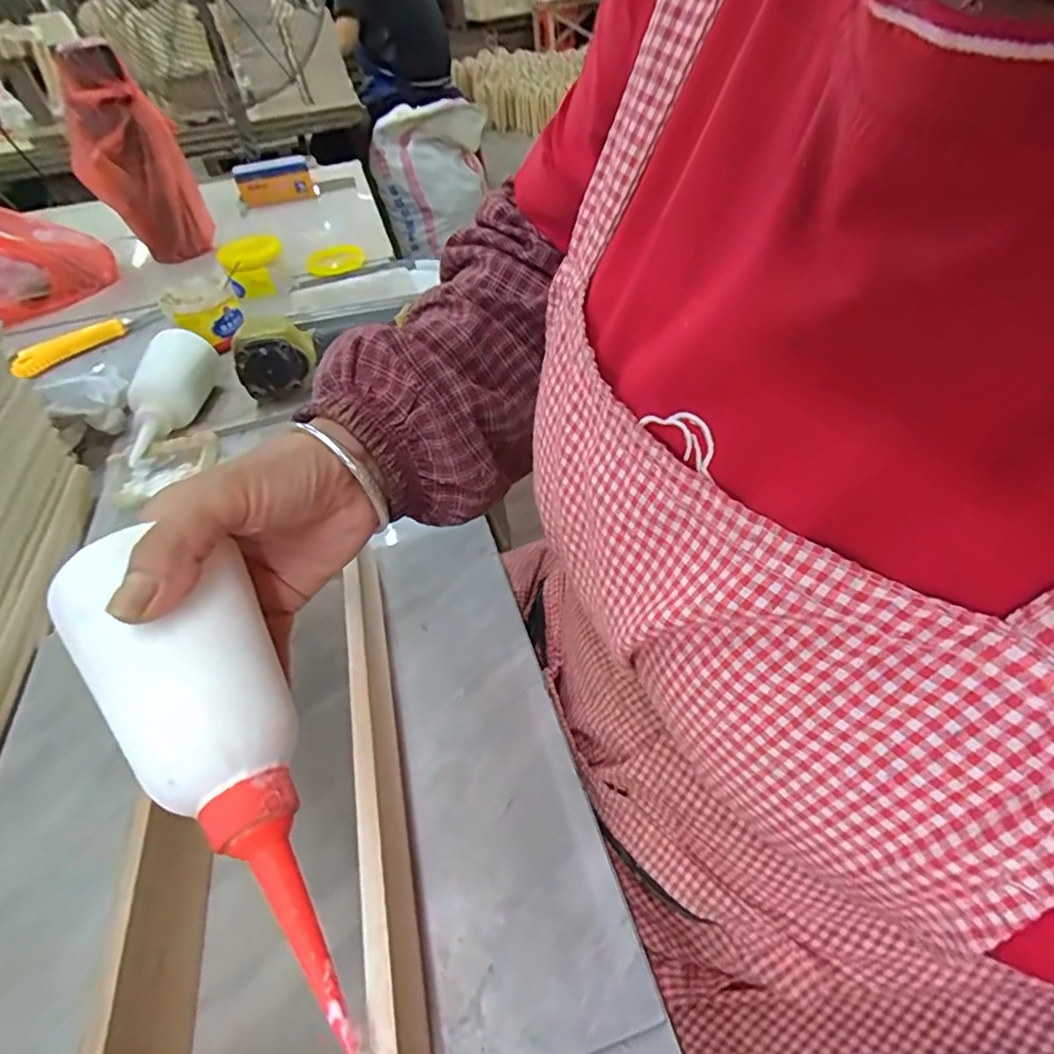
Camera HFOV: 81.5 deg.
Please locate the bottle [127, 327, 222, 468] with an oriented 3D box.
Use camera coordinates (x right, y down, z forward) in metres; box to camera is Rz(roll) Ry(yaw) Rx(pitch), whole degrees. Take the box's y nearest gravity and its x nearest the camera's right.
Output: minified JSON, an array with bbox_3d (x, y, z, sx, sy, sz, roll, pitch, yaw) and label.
[{"bbox_3d":[-0.327,-0.122,0.562,0.046,0.058,0.151,-6,43,-2],"label":"bottle"}]

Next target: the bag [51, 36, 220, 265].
[{"bbox_3d":[-0.548,-0.501,0.865,0.135,0.274,0.109,-25,46,-18],"label":"bag"}]

